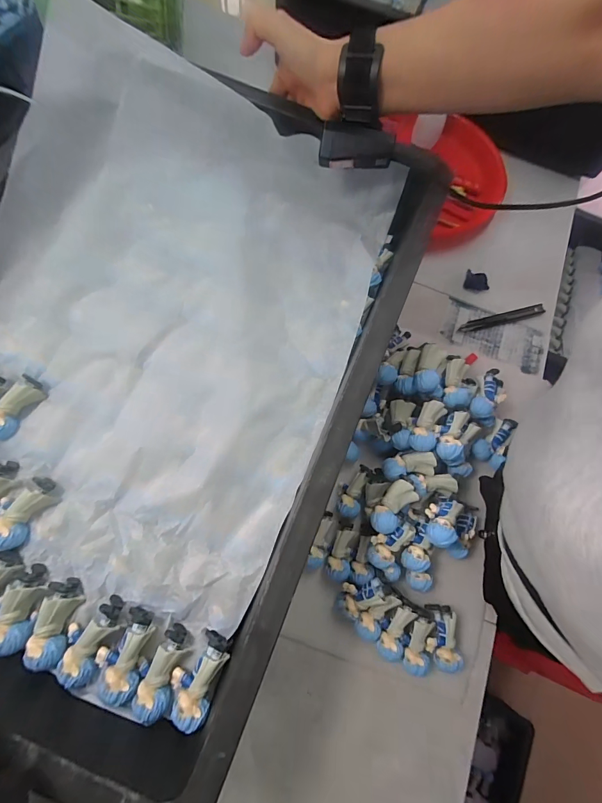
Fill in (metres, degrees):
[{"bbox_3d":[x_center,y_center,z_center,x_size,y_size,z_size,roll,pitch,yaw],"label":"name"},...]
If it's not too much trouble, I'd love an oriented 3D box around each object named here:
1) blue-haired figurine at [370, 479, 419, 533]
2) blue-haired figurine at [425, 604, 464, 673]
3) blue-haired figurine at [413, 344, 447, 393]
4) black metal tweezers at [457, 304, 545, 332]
[{"bbox_3d":[0.095,0.109,0.371,0.028,0.019,0.056,41,73,7],"label":"blue-haired figurine"},{"bbox_3d":[0.152,0.254,0.384,0.036,0.023,0.059,0,73,-6],"label":"blue-haired figurine"},{"bbox_3d":[0.152,-0.039,0.419,0.033,0.020,0.071,20,72,1],"label":"blue-haired figurine"},{"bbox_3d":[0.291,-0.121,0.517,0.133,0.007,0.014,-13,74,-9],"label":"black metal tweezers"}]

